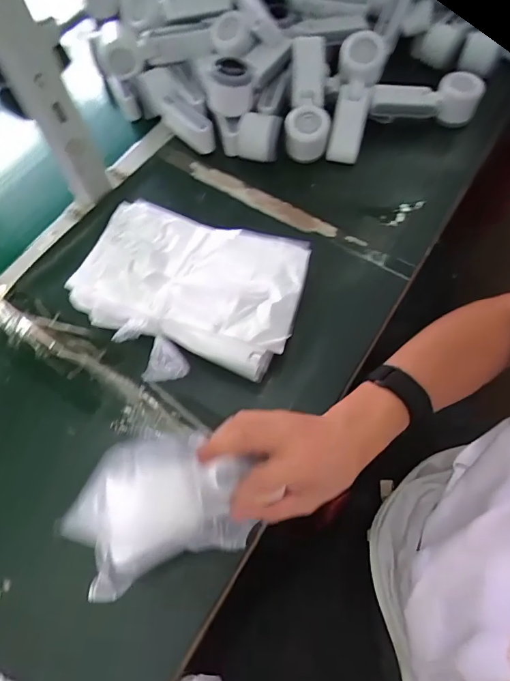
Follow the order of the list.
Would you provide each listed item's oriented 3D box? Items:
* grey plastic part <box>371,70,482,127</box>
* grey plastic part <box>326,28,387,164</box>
[{"bbox_3d":[0.244,-0.348,0.631,0.168,0.048,0.048,-8,65,-3],"label":"grey plastic part"},{"bbox_3d":[0.137,-0.339,0.613,0.063,0.044,0.170,12,94,3],"label":"grey plastic part"}]

